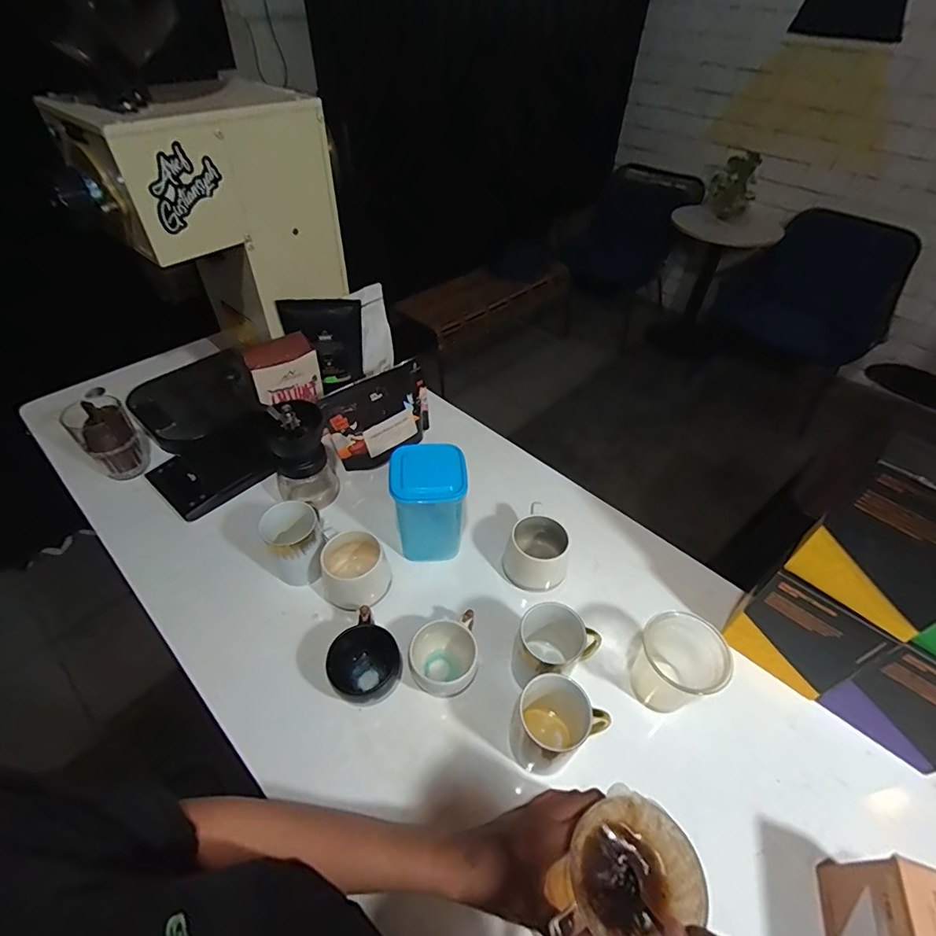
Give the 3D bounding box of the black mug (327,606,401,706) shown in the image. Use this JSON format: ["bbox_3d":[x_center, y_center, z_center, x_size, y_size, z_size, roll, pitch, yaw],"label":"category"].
[{"bbox_3d":[-0.117,0.227,0.567,0.068,0.068,0.086,21,48,17],"label":"black mug"}]

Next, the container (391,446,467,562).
[{"bbox_3d":[-0.053,0.049,0.668,0.092,0.144,0.080,2,46,-1],"label":"container"}]

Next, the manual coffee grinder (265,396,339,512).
[{"bbox_3d":[-0.246,-0.013,0.718,0.081,0.175,0.080,-17,49,-18],"label":"manual coffee grinder"}]

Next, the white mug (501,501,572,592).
[{"bbox_3d":[0.102,0.111,0.683,0.085,0.081,0.102,16,47,13],"label":"white mug"}]

